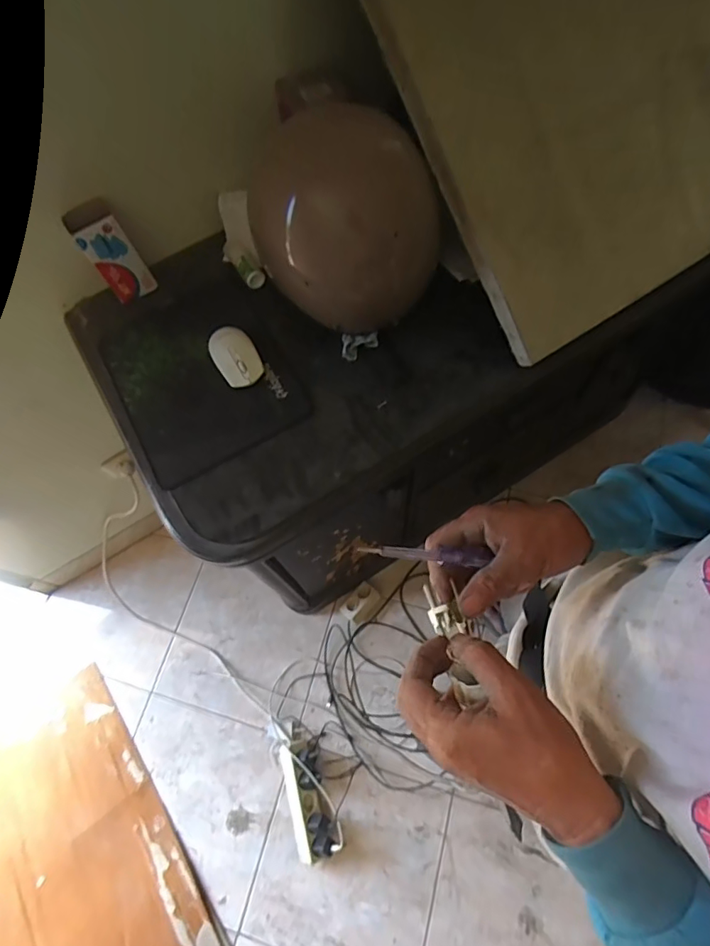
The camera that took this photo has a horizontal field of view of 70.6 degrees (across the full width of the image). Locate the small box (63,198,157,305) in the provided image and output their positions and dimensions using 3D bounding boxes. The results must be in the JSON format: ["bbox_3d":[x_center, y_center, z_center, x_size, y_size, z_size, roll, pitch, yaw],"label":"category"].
[{"bbox_3d":[-0.350,-0.316,0.724,0.069,0.140,0.045,-35,70,-11],"label":"small box"}]

